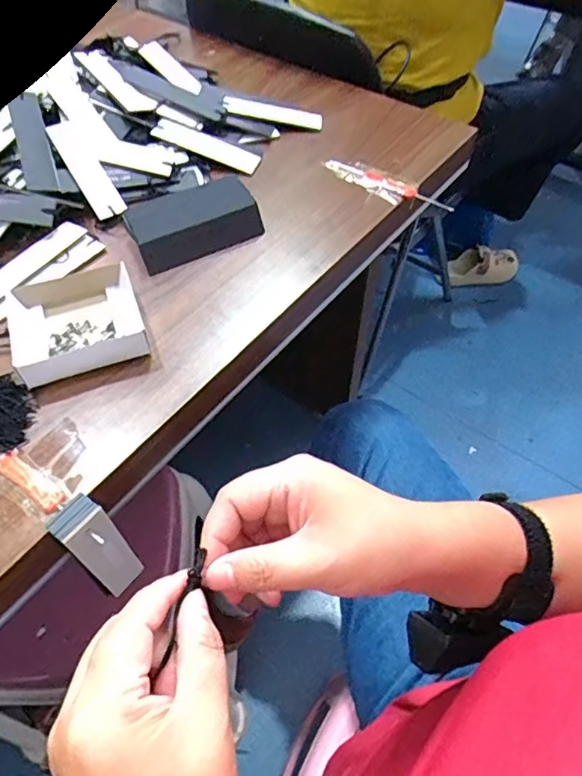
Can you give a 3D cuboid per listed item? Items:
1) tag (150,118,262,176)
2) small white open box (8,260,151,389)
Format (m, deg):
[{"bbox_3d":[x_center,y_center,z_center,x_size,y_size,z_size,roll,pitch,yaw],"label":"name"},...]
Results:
[{"bbox_3d":[-0.098,-0.283,0.624,0.129,0.006,0.029,23,80,6],"label":"tag"},{"bbox_3d":[-0.191,-0.064,0.473,0.106,0.026,0.118,-19,57,-13],"label":"small white open box"}]

